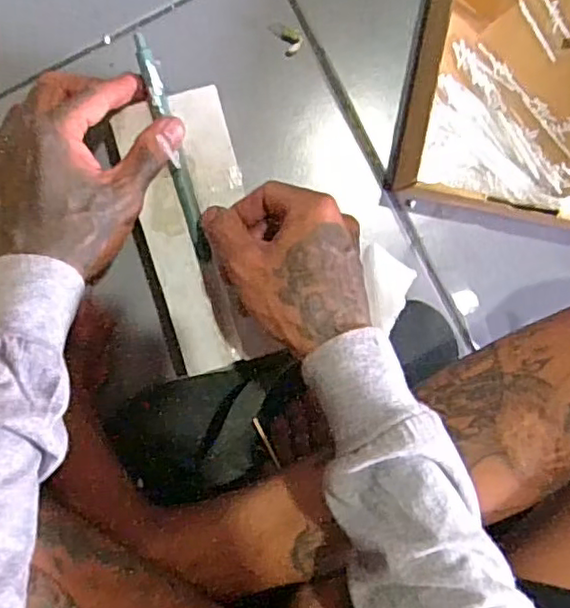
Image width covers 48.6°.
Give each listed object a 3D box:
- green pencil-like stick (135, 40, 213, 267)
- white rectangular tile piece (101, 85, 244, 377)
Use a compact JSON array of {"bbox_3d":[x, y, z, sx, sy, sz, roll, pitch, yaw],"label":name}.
[{"bbox_3d":[-0.071,-0.097,0.403,0.011,0.006,0.142,-15,102,-4],"label":"green pencil-like stick"},{"bbox_3d":[-0.059,-0.045,0.418,0.078,0.009,0.177,-16,96,-4],"label":"white rectangular tile piece"}]

